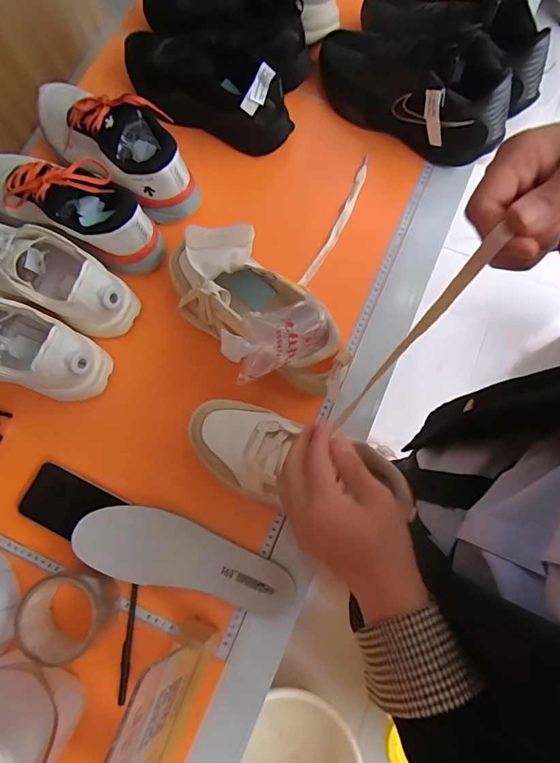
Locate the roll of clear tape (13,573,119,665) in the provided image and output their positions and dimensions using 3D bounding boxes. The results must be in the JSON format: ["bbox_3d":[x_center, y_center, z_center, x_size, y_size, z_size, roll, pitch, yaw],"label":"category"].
[{"bbox_3d":[-0.236,0.258,0.479,0.092,0.057,0.089,-18,76,-5],"label":"roll of clear tape"}]

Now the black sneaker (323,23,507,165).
[{"bbox_3d":[0.184,-0.429,0.609,0.298,0.125,0.106,31,78,8],"label":"black sneaker"}]

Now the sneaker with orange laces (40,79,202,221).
[{"bbox_3d":[-0.231,-0.339,0.597,0.271,0.096,0.111,35,78,9],"label":"sneaker with orange laces"}]

